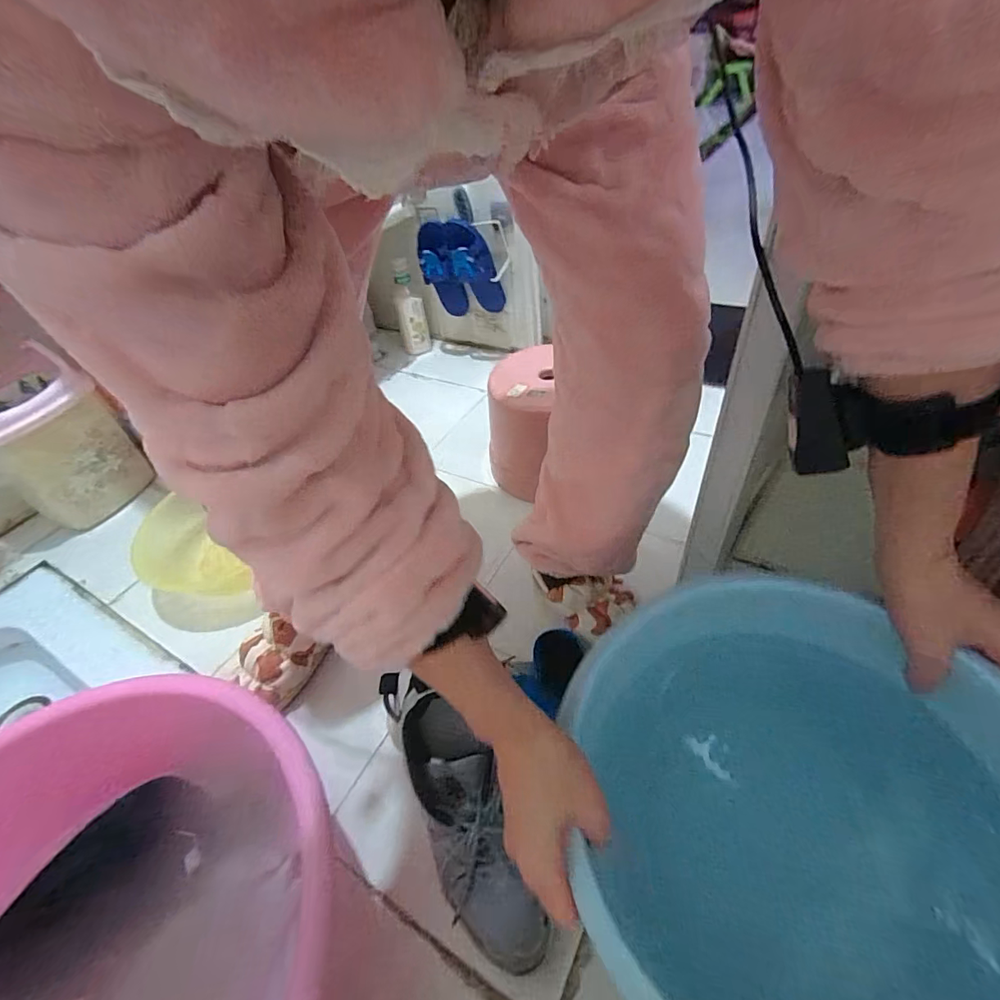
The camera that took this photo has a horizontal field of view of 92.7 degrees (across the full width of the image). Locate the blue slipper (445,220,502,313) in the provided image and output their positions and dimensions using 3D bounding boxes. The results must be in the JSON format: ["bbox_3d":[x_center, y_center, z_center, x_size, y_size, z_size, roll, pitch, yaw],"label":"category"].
[{"bbox_3d":[-0.057,-0.554,1.155,0.094,0.243,0.062,29,77,33],"label":"blue slipper"}]

